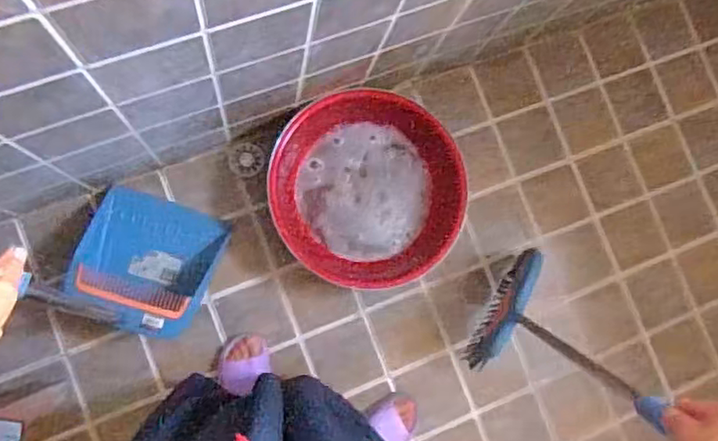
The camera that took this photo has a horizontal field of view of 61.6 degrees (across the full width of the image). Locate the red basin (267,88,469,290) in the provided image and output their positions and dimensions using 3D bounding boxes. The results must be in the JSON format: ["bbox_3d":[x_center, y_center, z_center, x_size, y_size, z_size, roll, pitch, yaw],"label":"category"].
[{"bbox_3d":[0.014,-0.056,1.216,0.362,0.124,0.388,1,83,-9],"label":"red basin"}]

